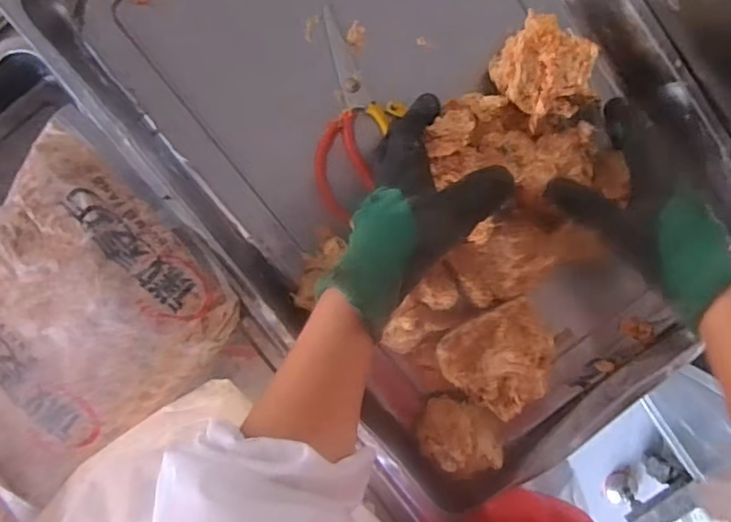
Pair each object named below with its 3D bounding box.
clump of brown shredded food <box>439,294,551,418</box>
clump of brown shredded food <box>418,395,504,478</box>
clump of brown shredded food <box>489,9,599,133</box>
[{"bbox_3d":[0.118,0.087,0.493,0.092,0.042,0.090,0,98,-1],"label":"clump of brown shredded food"},{"bbox_3d":[0.088,0.156,0.504,0.082,0.039,0.071,44,96,-6],"label":"clump of brown shredded food"},{"bbox_3d":[0.140,-0.148,0.455,0.075,0.053,0.066,43,96,-6],"label":"clump of brown shredded food"}]

